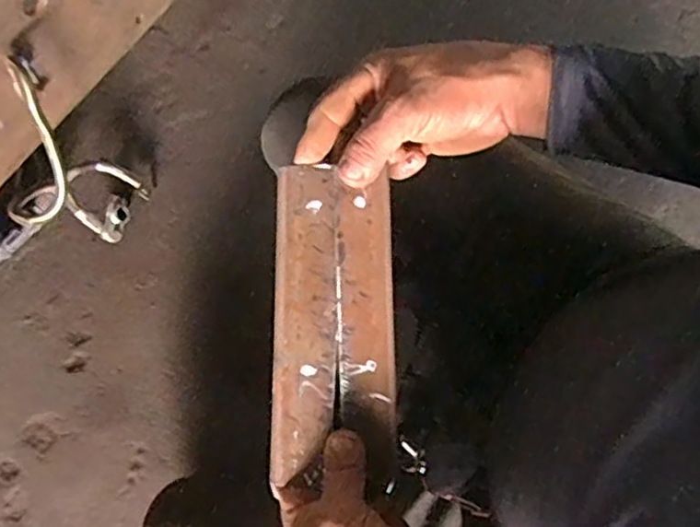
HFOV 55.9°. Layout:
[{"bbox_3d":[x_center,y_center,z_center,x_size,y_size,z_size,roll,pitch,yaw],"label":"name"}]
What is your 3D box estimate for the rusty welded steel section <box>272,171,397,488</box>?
[{"bbox_3d":[-0.012,0.042,0.442,0.082,0.014,0.206,1,93,-1],"label":"rusty welded steel section"}]

